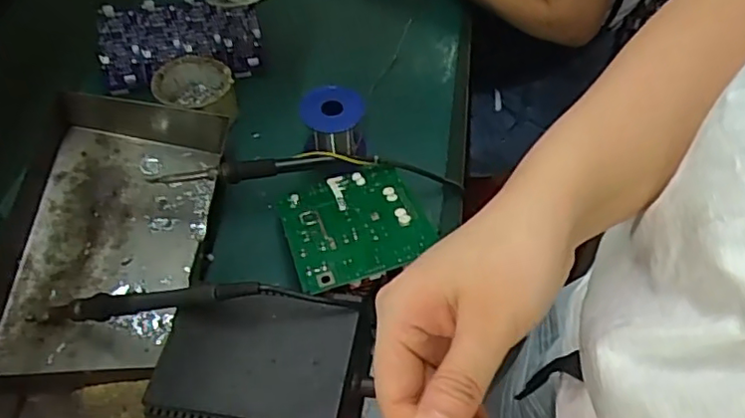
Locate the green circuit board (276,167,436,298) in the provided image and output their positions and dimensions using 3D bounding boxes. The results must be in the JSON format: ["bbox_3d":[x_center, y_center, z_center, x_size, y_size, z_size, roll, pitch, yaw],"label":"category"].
[{"bbox_3d":[-0.014,0.010,0.557,0.126,0.009,0.142,-17,37,-7],"label":"green circuit board"}]

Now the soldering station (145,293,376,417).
[{"bbox_3d":[-0.079,0.130,0.470,0.147,0.089,0.109,9,54,5],"label":"soldering station"}]

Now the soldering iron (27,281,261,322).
[{"bbox_3d":[-0.191,0.075,0.490,0.235,0.015,0.020,-10,51,25],"label":"soldering iron"}]

